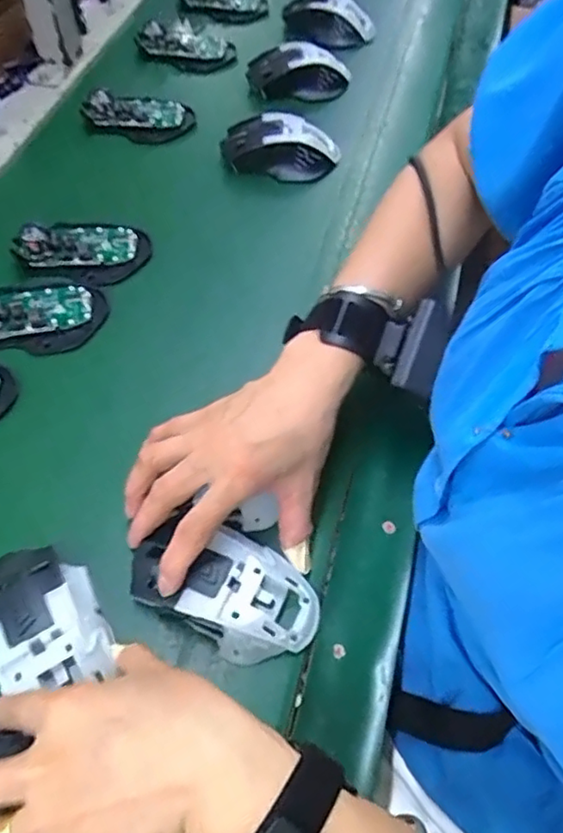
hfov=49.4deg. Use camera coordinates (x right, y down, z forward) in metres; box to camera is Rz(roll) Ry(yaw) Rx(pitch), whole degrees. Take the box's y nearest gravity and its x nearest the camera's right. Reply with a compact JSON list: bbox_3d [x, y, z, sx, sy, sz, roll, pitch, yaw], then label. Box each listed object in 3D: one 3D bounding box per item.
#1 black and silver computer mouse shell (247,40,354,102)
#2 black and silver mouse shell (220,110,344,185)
[{"bbox_3d":[0.019,-0.385,0.680,0.111,0.032,0.069,-1,56,0],"label":"black and silver computer mouse shell"},{"bbox_3d":[-0.001,-0.266,0.604,0.111,0.033,0.059,8,58,5],"label":"black and silver mouse shell"}]

